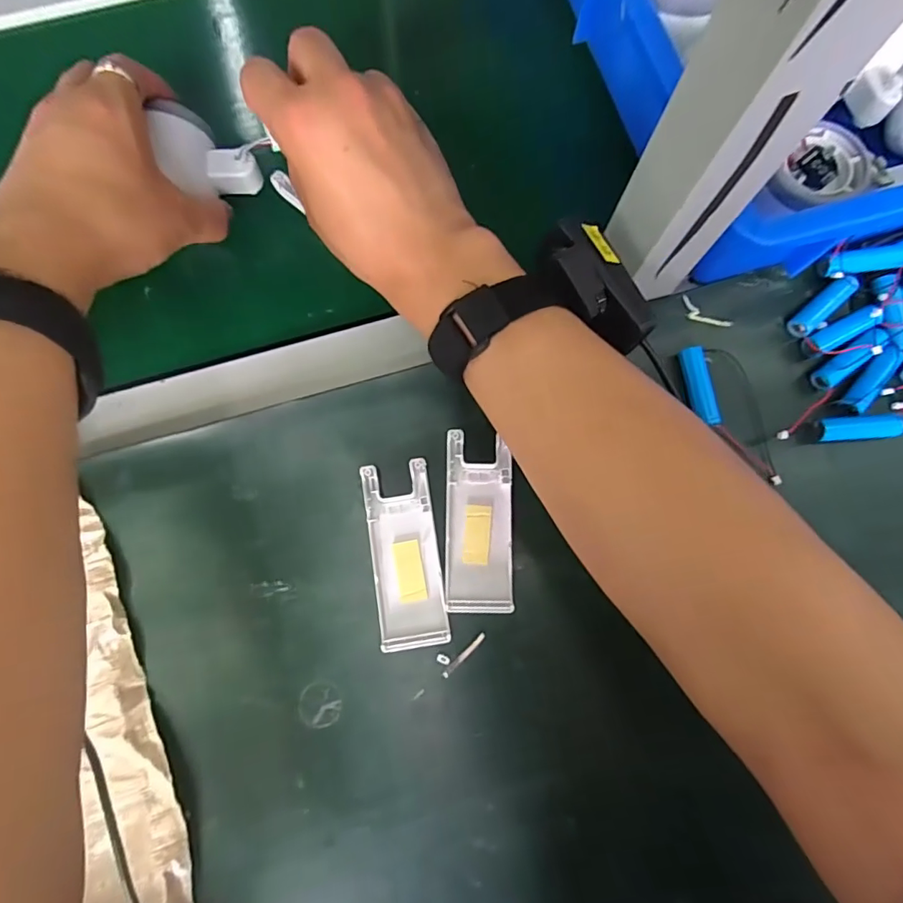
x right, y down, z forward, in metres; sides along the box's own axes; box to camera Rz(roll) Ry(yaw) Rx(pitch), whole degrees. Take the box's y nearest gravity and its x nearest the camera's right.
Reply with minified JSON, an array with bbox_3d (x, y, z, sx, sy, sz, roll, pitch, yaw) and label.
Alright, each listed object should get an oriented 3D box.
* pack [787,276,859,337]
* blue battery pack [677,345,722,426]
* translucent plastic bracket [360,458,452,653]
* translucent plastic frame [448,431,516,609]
[{"bbox_3d":[0.232,-0.090,0.314,0.046,0.010,0.014,-41,81,-6],"label":"pack"},{"bbox_3d":[0.153,-0.040,0.312,0.013,0.011,0.049,-12,79,-1],"label":"blue battery pack"},{"bbox_3d":[-0.027,0.059,0.291,0.038,0.010,0.102,-9,79,-1],"label":"translucent plastic bracket"},{"bbox_3d":[0.017,0.041,0.296,0.038,0.010,0.100,1,79,1],"label":"translucent plastic frame"}]

